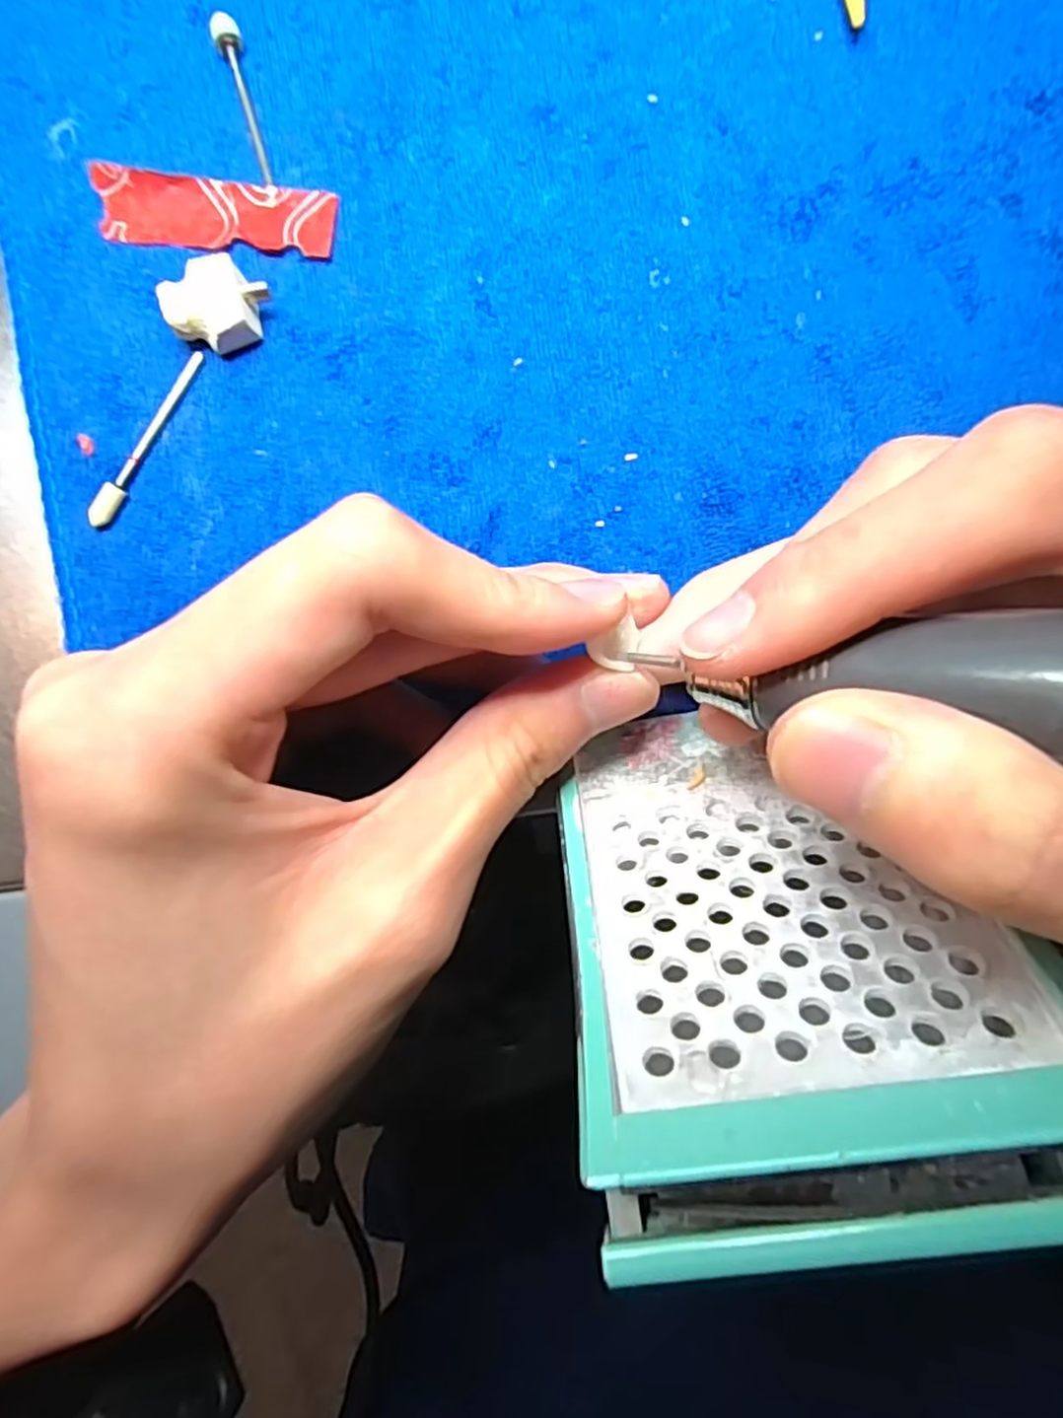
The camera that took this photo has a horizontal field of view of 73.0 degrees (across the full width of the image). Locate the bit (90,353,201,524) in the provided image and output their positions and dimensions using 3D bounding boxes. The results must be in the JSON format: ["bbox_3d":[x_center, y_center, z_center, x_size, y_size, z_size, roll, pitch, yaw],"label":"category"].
[{"bbox_3d":[-0.092,-0.065,0.172,0.004,0.004,0.048,30,90,6],"label":"bit"}]

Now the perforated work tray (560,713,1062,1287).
[{"bbox_3d":[0.042,0.041,0.131,0.072,0.098,0.032,-12,126,1],"label":"perforated work tray"}]

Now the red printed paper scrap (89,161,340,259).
[{"bbox_3d":[-0.075,-0.119,0.171,0.058,0.006,0.016,9,88,6],"label":"red printed paper scrap"}]

